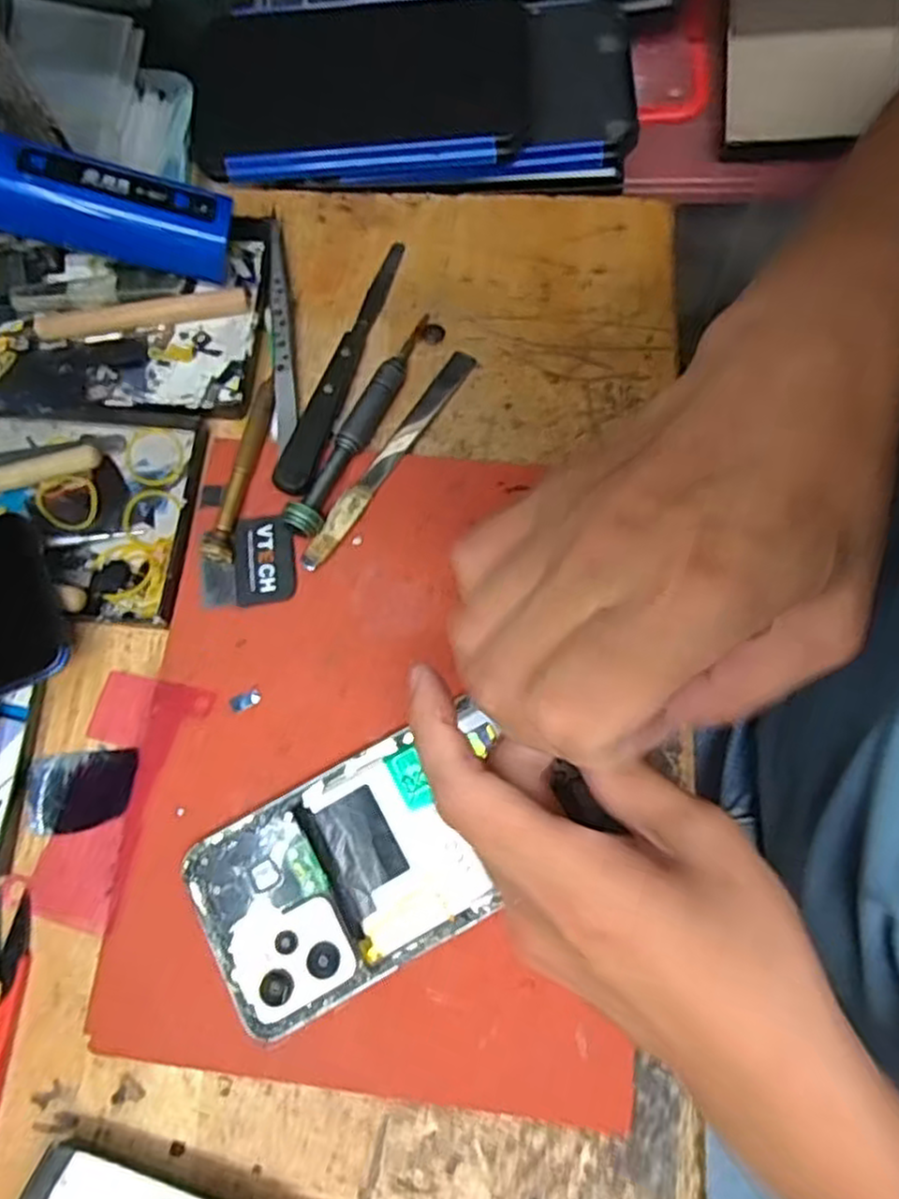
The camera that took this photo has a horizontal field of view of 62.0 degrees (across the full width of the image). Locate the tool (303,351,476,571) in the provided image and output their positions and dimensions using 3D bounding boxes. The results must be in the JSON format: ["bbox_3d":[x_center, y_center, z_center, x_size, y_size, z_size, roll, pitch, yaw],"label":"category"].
[{"bbox_3d":[-0.027,-0.066,0.338,0.011,0.004,0.127,32,77,9],"label":"tool"}]

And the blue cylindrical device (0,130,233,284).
[{"bbox_3d":[-0.168,-0.179,0.335,0.131,0.029,0.031,8,73,-18],"label":"blue cylindrical device"}]

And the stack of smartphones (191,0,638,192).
[{"bbox_3d":[-0.017,-0.269,0.392,0.229,0.027,0.101,-1,74,0],"label":"stack of smartphones"}]

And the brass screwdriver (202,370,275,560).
[{"bbox_3d":[-0.091,-0.059,0.333,0.011,0.011,0.091,11,74,3],"label":"brass screwdriver"}]

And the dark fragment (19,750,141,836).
[{"bbox_3d":[-0.152,0.078,0.307,0.047,0.004,0.030,-9,74,-3],"label":"dark fragment"}]

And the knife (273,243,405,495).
[{"bbox_3d":[-0.050,-0.111,0.350,0.017,0.010,0.140,16,75,4],"label":"knife"}]

